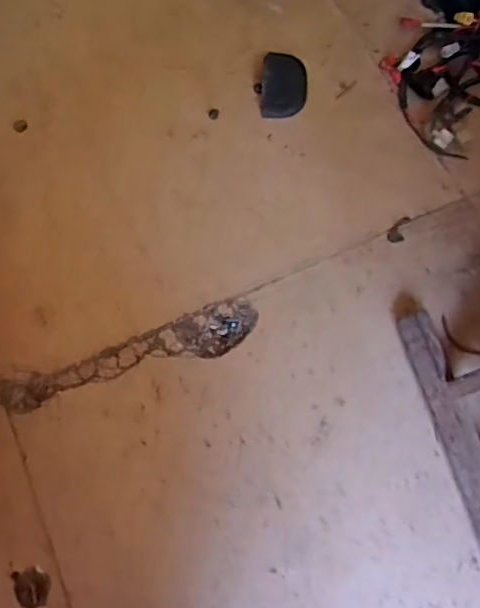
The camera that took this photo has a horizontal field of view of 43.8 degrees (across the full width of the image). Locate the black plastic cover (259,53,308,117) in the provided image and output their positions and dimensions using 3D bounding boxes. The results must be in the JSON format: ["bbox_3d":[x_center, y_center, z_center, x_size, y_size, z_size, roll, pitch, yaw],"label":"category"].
[{"bbox_3d":[0.059,-0.290,0.792,0.058,0.006,0.098,2,71,4],"label":"black plastic cover"}]

